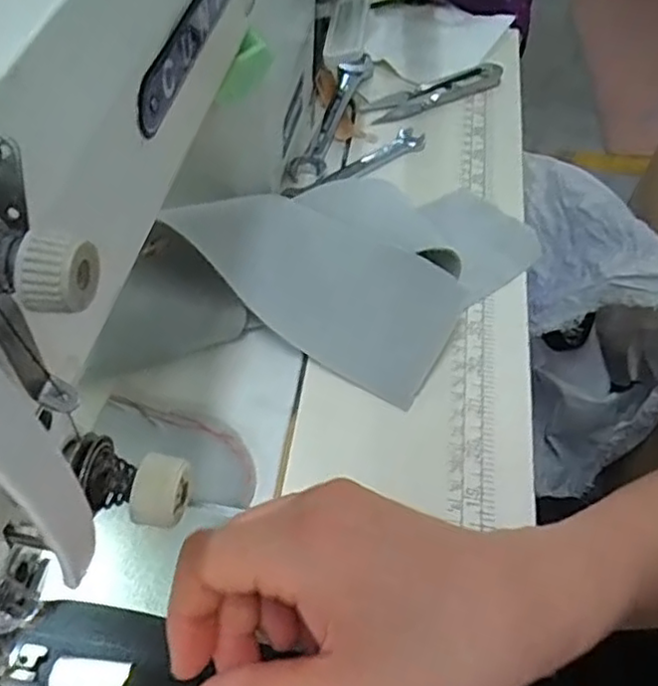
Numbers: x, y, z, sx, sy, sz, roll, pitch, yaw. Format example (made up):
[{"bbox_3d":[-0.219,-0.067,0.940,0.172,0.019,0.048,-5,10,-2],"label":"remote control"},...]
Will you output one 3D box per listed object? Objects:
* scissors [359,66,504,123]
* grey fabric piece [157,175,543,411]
[{"bbox_3d":[0.078,-0.186,0.491,0.110,0.009,0.029,-25,59,-20],"label":"scissors"},{"bbox_3d":[0.025,-0.061,0.380,0.140,0.057,0.169,34,59,20],"label":"grey fabric piece"}]

